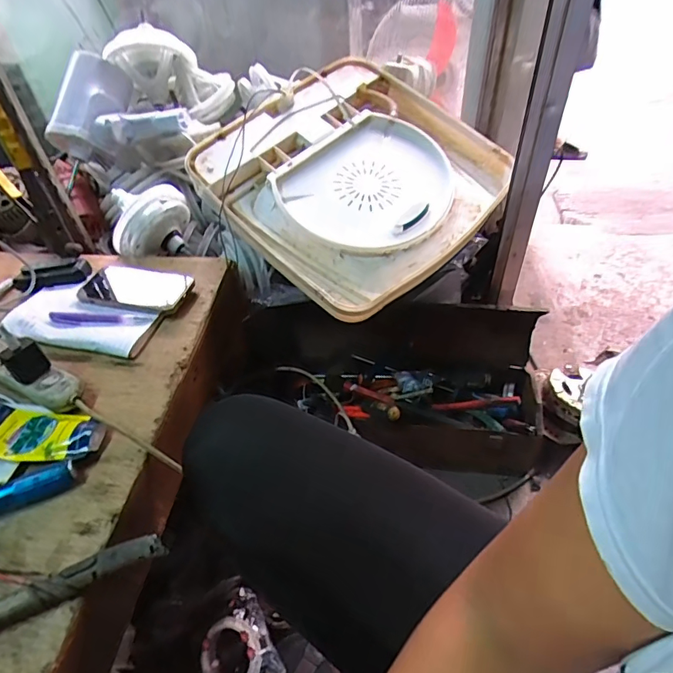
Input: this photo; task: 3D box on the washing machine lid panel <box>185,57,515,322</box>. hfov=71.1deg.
[{"bbox_3d":[0.024,-0.254,0.743,0.380,0.072,0.394,43,73,10],"label":"washing machine lid panel"}]

